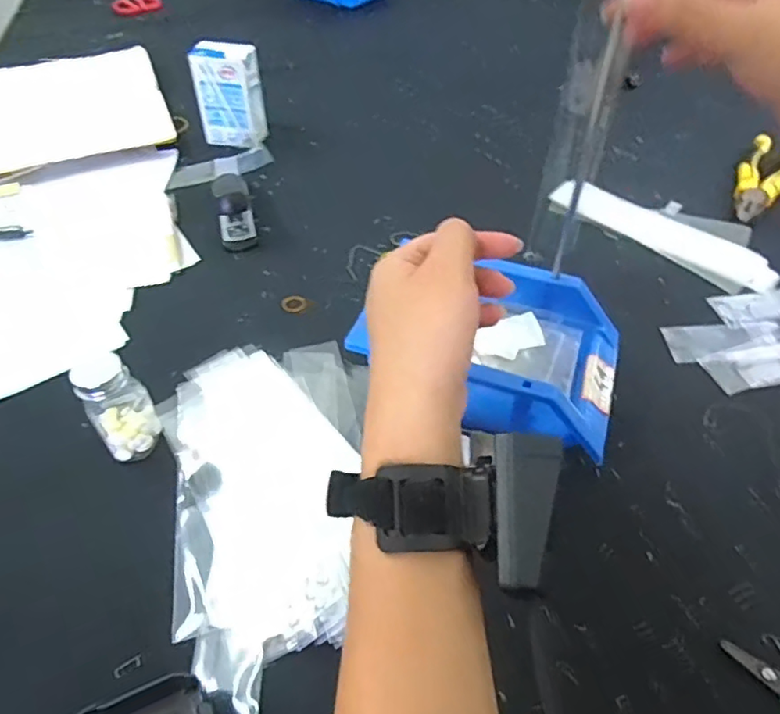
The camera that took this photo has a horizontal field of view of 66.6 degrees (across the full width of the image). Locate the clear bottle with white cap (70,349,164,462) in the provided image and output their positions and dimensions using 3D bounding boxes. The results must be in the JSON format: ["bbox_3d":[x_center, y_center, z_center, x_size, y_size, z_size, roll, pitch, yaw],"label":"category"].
[{"bbox_3d":[-0.181,0.033,0.397,0.038,0.085,0.030,-21,53,-19],"label":"clear bottle with white cap"}]

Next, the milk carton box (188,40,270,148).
[{"bbox_3d":[-0.187,-0.307,0.692,0.070,0.103,0.047,5,49,3],"label":"milk carton box"}]

